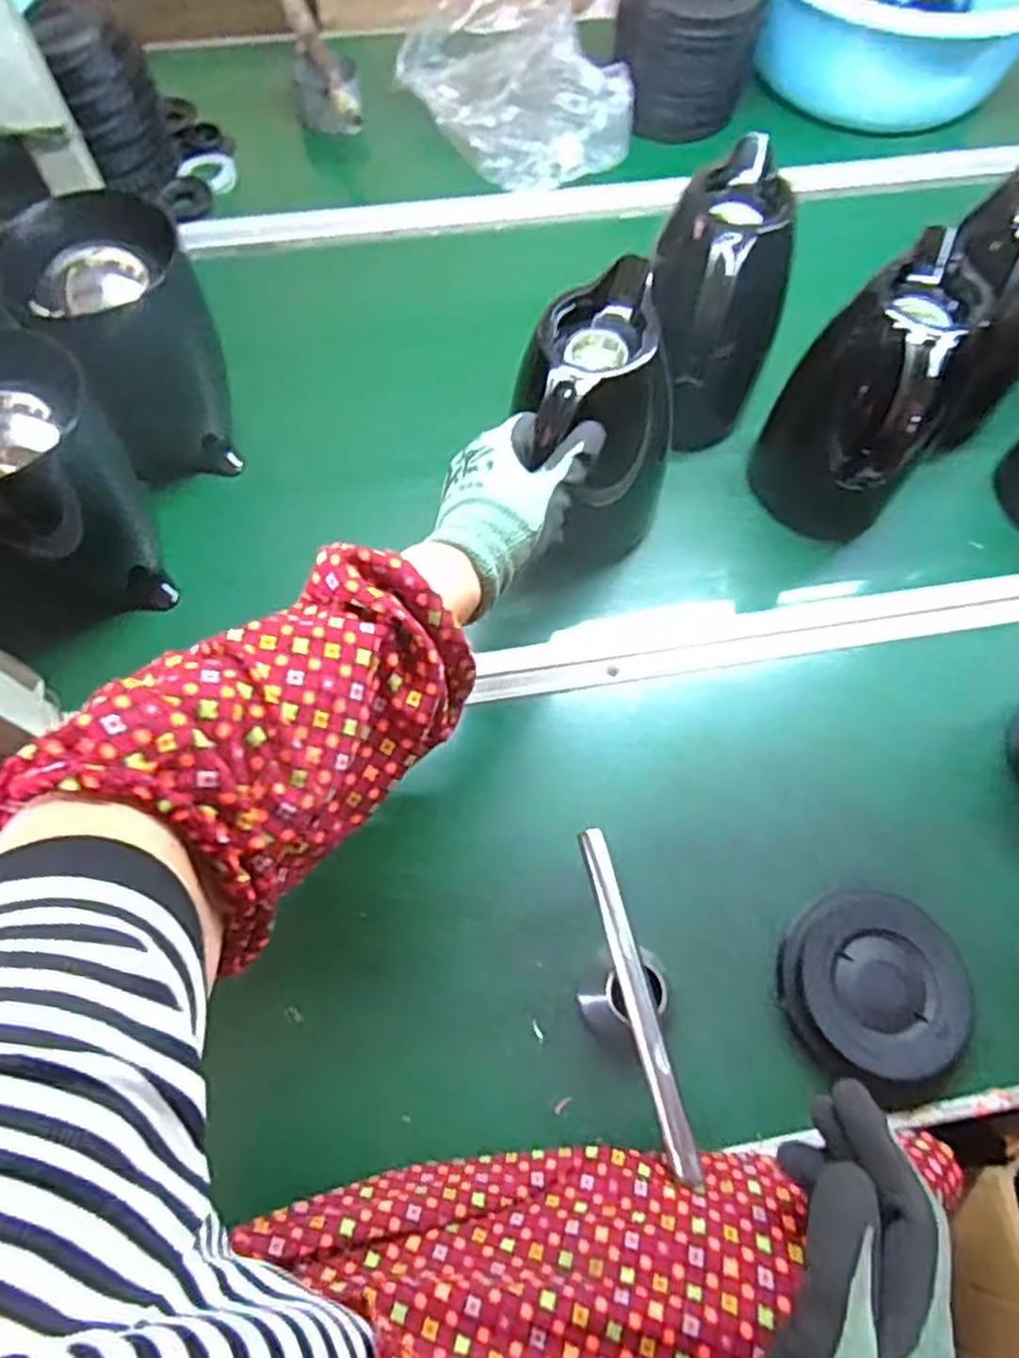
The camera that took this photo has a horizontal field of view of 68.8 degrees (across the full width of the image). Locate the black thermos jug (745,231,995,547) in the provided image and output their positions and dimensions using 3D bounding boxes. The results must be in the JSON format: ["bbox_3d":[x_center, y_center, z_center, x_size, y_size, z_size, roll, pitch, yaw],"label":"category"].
[{"bbox_3d":[0.276,-0.210,0.588,0.120,0.196,0.140,36,70,13],"label":"black thermos jug"}]

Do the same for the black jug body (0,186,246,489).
[{"bbox_3d":[-0.303,-0.265,0.605,0.123,0.186,0.125,-32,71,-14],"label":"black jug body"}]

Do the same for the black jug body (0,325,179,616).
[{"bbox_3d":[-0.340,-0.129,0.554,0.123,0.190,0.125,-34,71,-15],"label":"black jug body"}]

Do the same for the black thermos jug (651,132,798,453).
[{"bbox_3d":[0.159,-0.284,0.609,0.108,0.191,0.152,21,68,8],"label":"black thermos jug"}]

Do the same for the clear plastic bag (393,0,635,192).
[{"bbox_3d":[0.008,-0.679,0.849,0.201,0.073,0.278,-30,70,-14],"label":"clear plastic bag"}]

